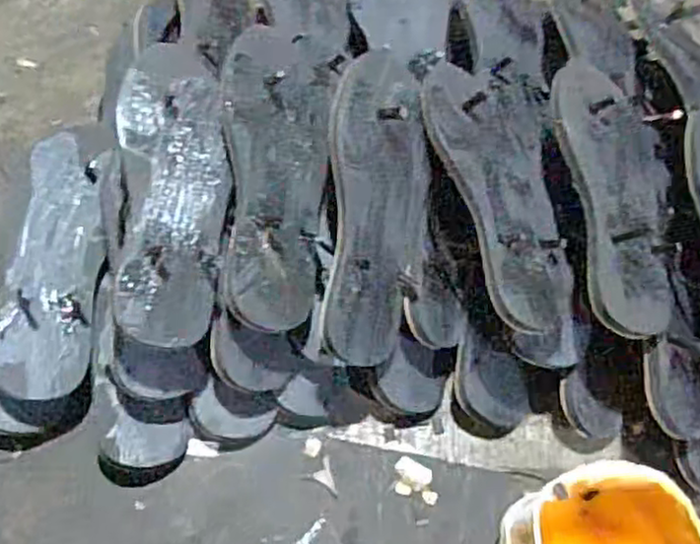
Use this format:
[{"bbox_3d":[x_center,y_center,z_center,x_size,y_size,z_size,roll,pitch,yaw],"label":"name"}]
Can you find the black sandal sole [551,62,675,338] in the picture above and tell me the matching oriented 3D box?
[{"bbox_3d":[0.218,-0.062,0.557,0.090,0.015,0.220,-1,74,-20],"label":"black sandal sole"}]

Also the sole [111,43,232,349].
[{"bbox_3d":[-0.135,-0.062,0.527,0.078,0.018,0.230,4,73,-22],"label":"sole"}]

